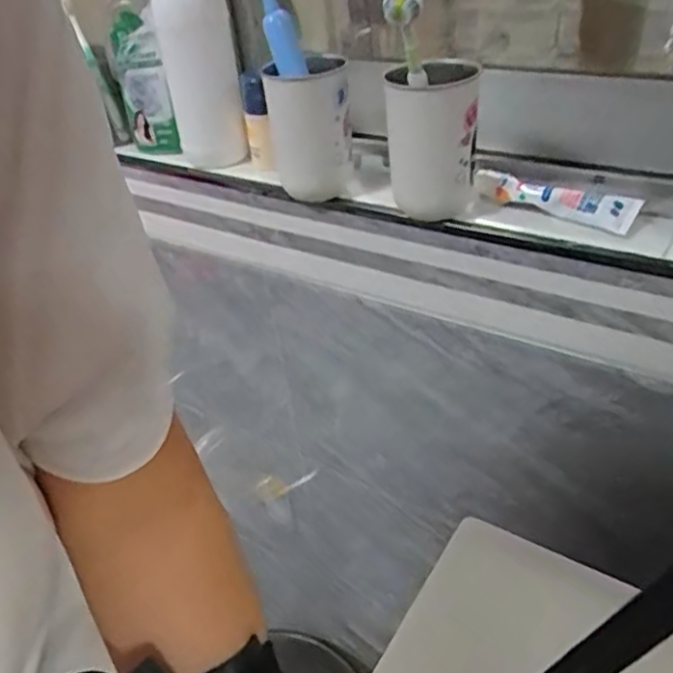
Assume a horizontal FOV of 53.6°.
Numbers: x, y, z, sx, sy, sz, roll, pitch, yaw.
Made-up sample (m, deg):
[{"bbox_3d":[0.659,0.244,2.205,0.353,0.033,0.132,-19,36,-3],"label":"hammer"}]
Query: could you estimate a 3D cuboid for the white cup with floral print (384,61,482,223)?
[{"bbox_3d":[0.081,-0.168,0.570,0.075,0.132,0.073,-3,37,7],"label":"white cup with floral print"}]

